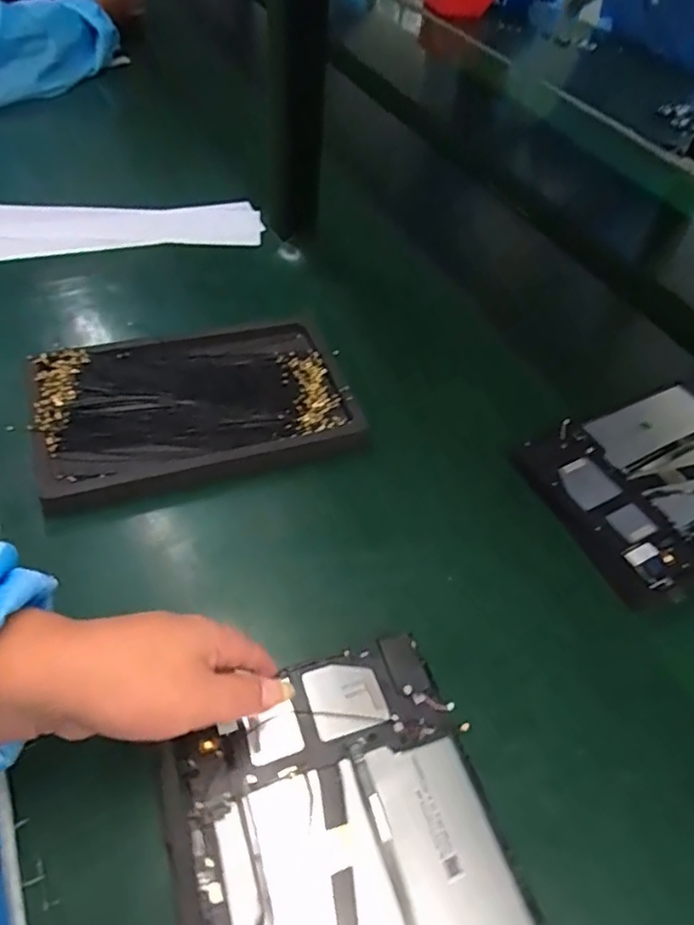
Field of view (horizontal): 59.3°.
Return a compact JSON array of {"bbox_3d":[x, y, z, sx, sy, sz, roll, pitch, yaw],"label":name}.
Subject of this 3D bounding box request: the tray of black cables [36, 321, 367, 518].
[{"bbox_3d":[-0.122,-0.057,0.499,0.248,0.021,0.171,-12,53,-16],"label":"tray of black cables"}]

